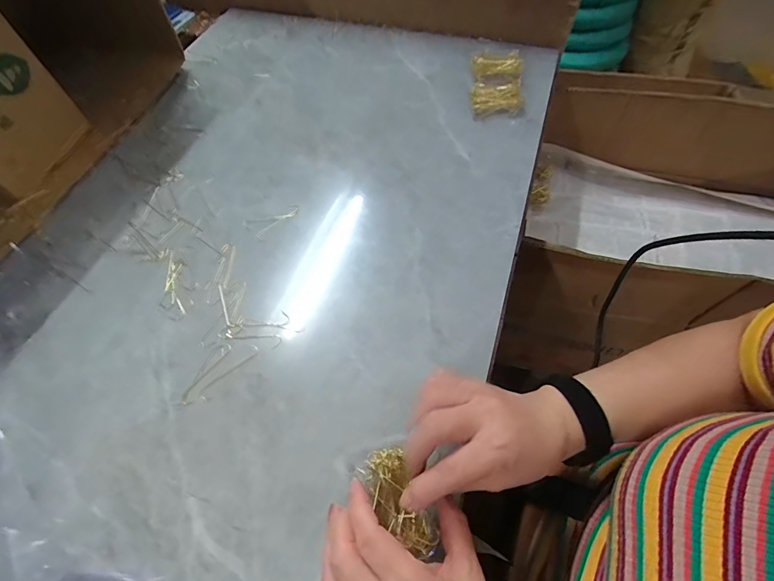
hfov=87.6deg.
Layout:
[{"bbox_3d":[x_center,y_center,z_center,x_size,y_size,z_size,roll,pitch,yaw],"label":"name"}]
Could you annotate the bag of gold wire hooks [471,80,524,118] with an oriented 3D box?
[{"bbox_3d":[0.149,-0.264,0.547,0.068,0.026,0.049,2,58,4],"label":"bag of gold wire hooks"}]

